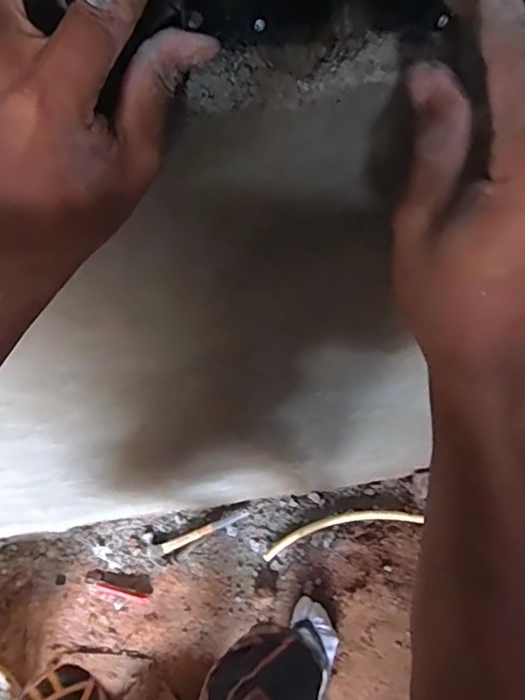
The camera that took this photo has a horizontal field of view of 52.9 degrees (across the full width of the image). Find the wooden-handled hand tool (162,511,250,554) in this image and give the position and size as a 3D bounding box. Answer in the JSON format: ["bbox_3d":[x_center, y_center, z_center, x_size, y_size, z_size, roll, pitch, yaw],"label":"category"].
[{"bbox_3d":[-0.145,0.459,1.339,0.227,0.021,0.024,-21,66,-8],"label":"wooden-handled hand tool"}]

